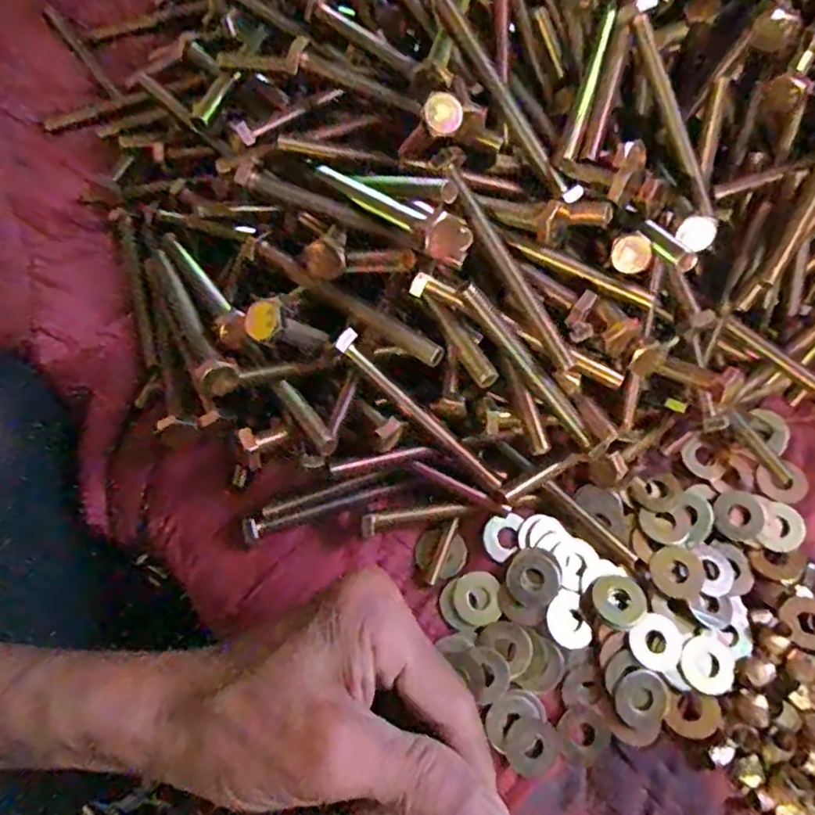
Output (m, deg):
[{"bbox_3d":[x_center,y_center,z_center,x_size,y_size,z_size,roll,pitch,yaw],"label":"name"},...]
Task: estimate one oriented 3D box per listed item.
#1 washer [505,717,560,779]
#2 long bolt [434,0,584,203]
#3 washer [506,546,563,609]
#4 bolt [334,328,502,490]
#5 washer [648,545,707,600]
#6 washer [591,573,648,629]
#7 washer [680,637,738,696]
[{"bbox_3d":[0.057,0.154,0.279,0.023,0.004,0.024,1,73,-2],"label":"washer"},{"bbox_3d":[0.043,-0.136,0.274,0.009,0.007,0.108,-33,90,-11],"label":"long bolt"},{"bbox_3d":[0.061,0.081,0.296,0.024,0.007,0.026,1,73,-2],"label":"washer"},{"bbox_3d":[0.007,0.003,0.274,0.104,0.009,0.008,43,74,-24],"label":"bolt"},{"bbox_3d":[0.129,0.078,0.296,0.025,0.004,0.025,1,62,-2],"label":"washer"},{"bbox_3d":[0.100,0.091,0.292,0.024,0.004,0.023,1,73,-2],"label":"washer"},{"bbox_3d":[0.139,0.118,0.285,0.024,0.004,0.024,1,73,-2],"label":"washer"}]

